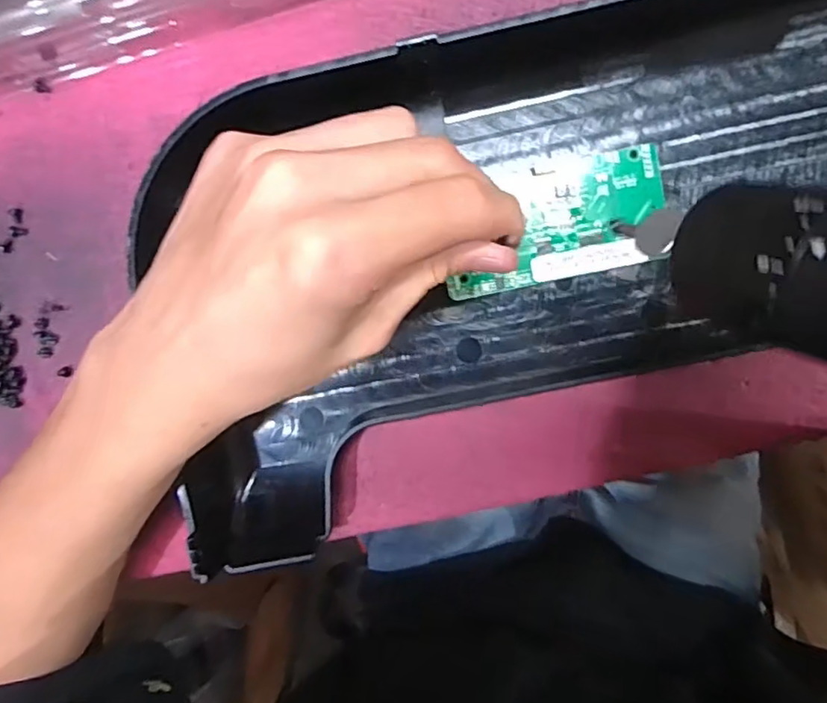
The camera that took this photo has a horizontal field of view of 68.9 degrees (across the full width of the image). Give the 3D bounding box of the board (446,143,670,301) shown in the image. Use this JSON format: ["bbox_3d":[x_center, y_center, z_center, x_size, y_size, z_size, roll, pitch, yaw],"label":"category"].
[{"bbox_3d":[0.060,-0.057,0.257,0.090,0.007,0.054,-8,95,3],"label":"board"}]

